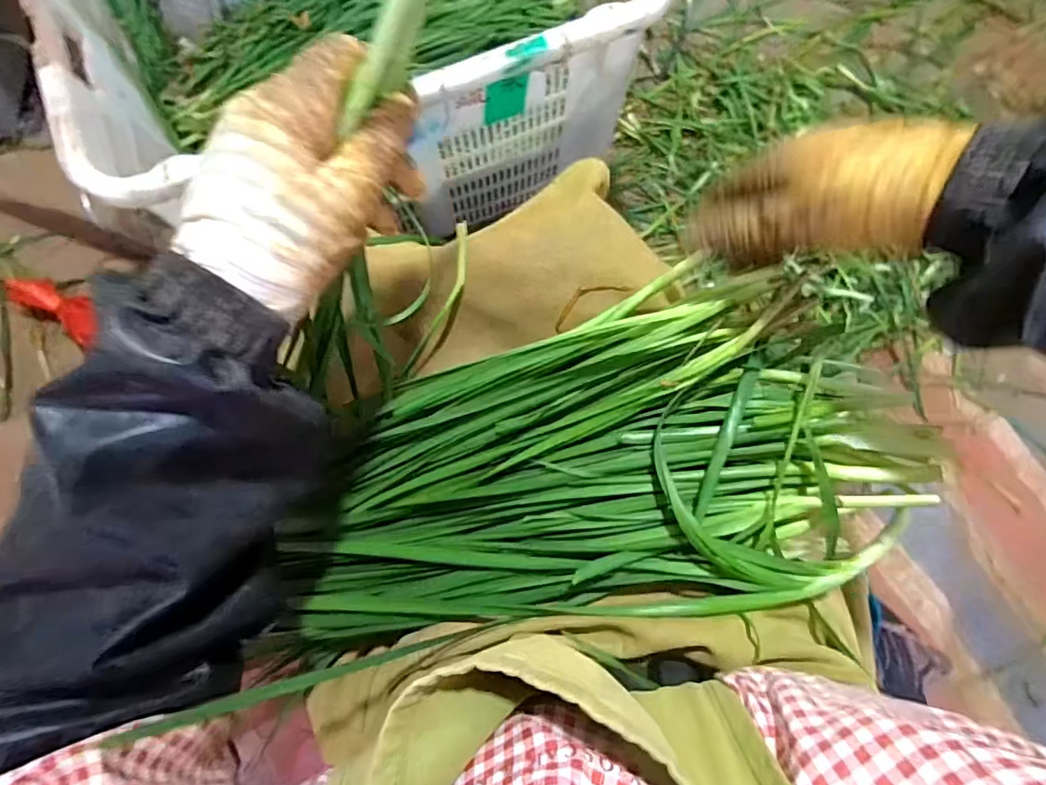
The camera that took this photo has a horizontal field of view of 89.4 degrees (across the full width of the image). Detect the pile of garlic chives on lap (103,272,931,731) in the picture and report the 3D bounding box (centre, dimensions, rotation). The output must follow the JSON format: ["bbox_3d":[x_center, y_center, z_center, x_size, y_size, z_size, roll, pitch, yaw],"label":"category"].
[{"bbox_3d":[0.032,0.045,0.323,0.374,0.070,0.185,-12,80,-3],"label":"pile of garlic chives on lap"}]

